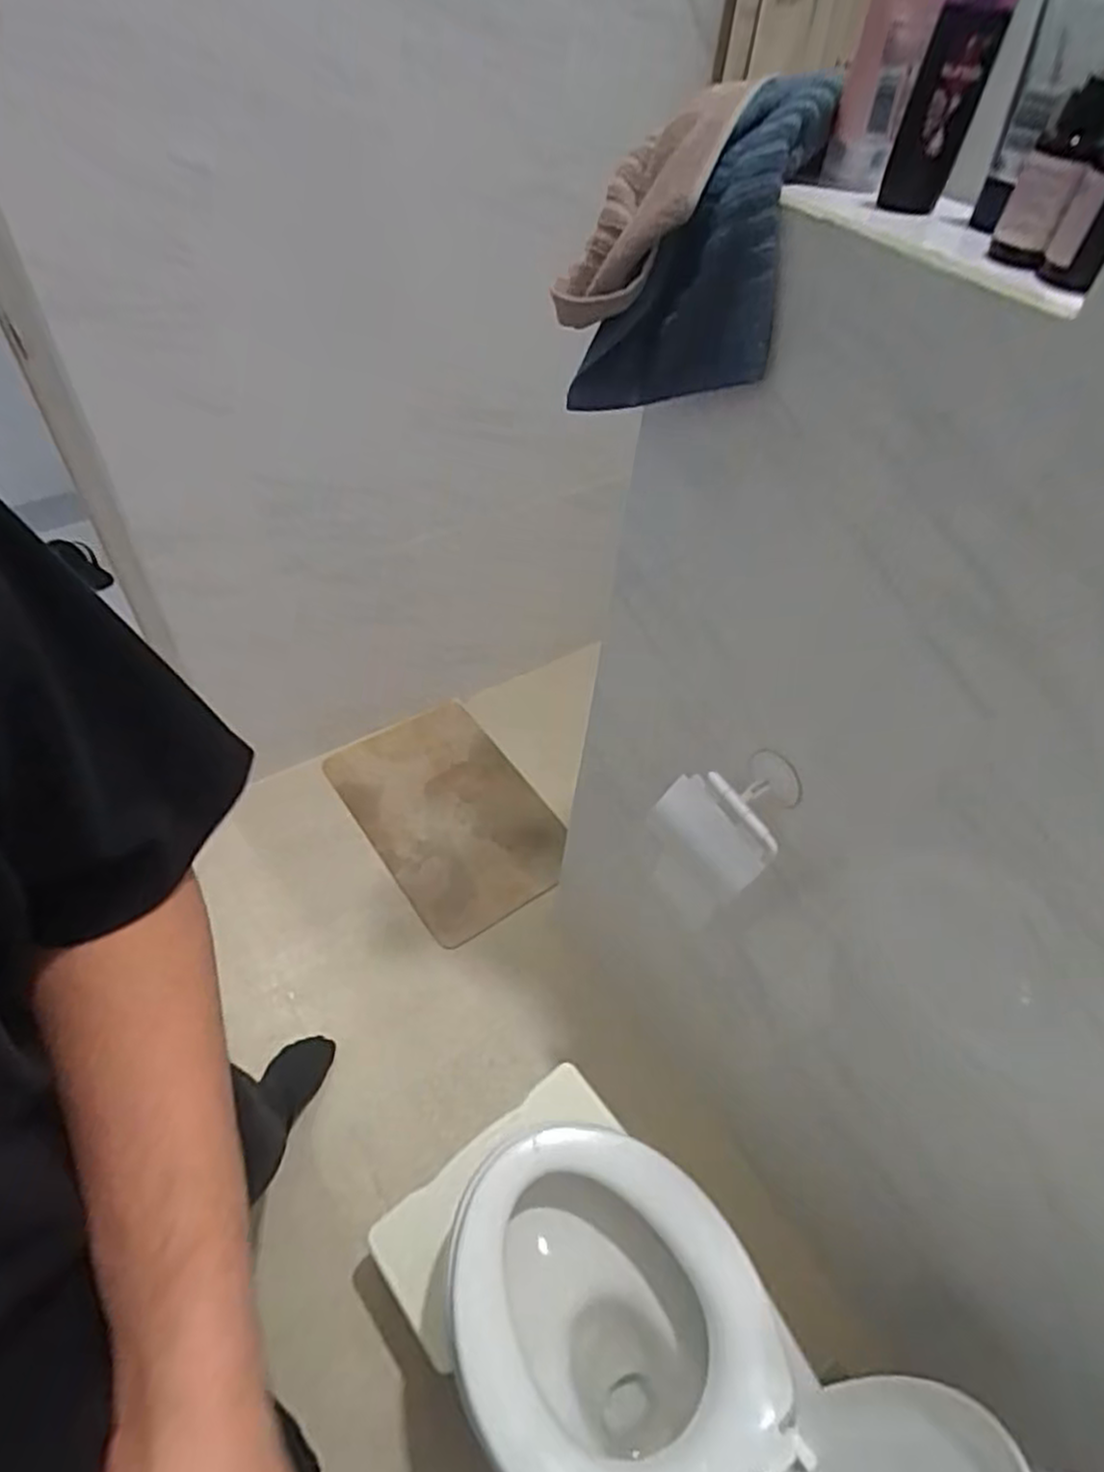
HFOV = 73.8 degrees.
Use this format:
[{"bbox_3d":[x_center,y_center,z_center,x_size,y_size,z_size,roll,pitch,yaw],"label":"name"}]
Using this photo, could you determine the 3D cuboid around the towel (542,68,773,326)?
[{"bbox_3d":[0.071,-0.425,0.588,0.039,0.201,0.112,18,37,-41],"label":"towel"}]

